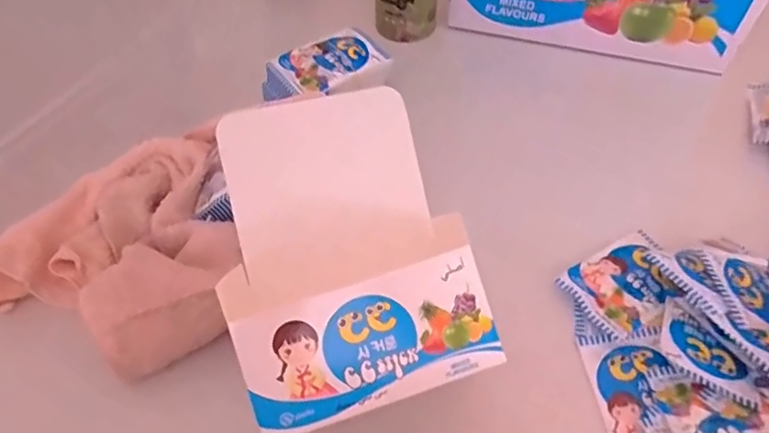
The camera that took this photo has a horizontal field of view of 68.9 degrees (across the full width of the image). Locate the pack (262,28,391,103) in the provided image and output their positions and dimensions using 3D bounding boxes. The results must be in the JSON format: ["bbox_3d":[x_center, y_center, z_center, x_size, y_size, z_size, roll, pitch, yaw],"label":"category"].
[{"bbox_3d":[-0.056,-0.140,0.533,0.116,0.020,0.069,-28,58,-19],"label":"pack"}]

